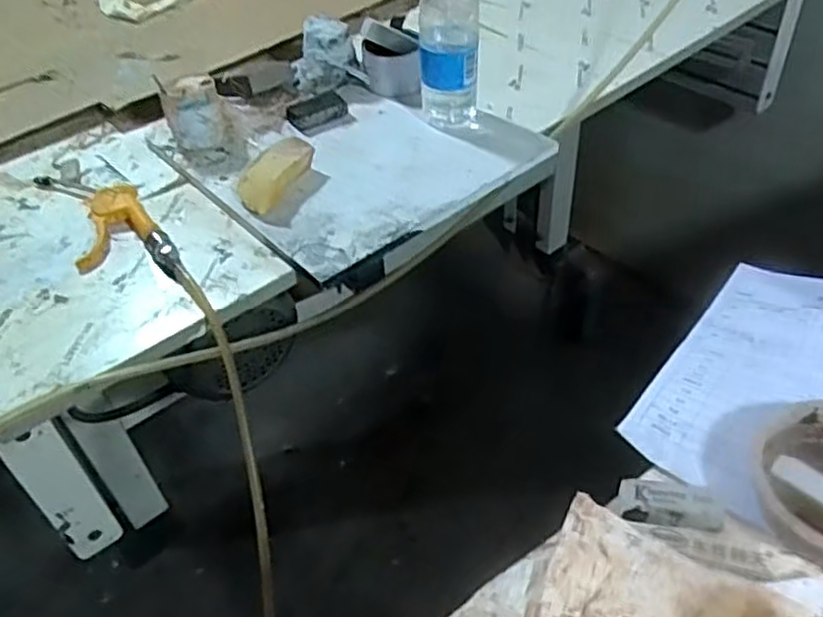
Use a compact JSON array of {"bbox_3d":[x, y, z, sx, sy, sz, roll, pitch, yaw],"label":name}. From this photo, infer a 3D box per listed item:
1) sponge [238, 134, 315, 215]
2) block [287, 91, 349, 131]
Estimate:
[{"bbox_3d":[-0.152,-0.148,0.804,0.052,0.042,0.105,18,50,21],"label":"sponge"},{"bbox_3d":[-0.114,-0.245,0.909,0.074,0.020,0.034,-24,49,-18],"label":"block"}]

